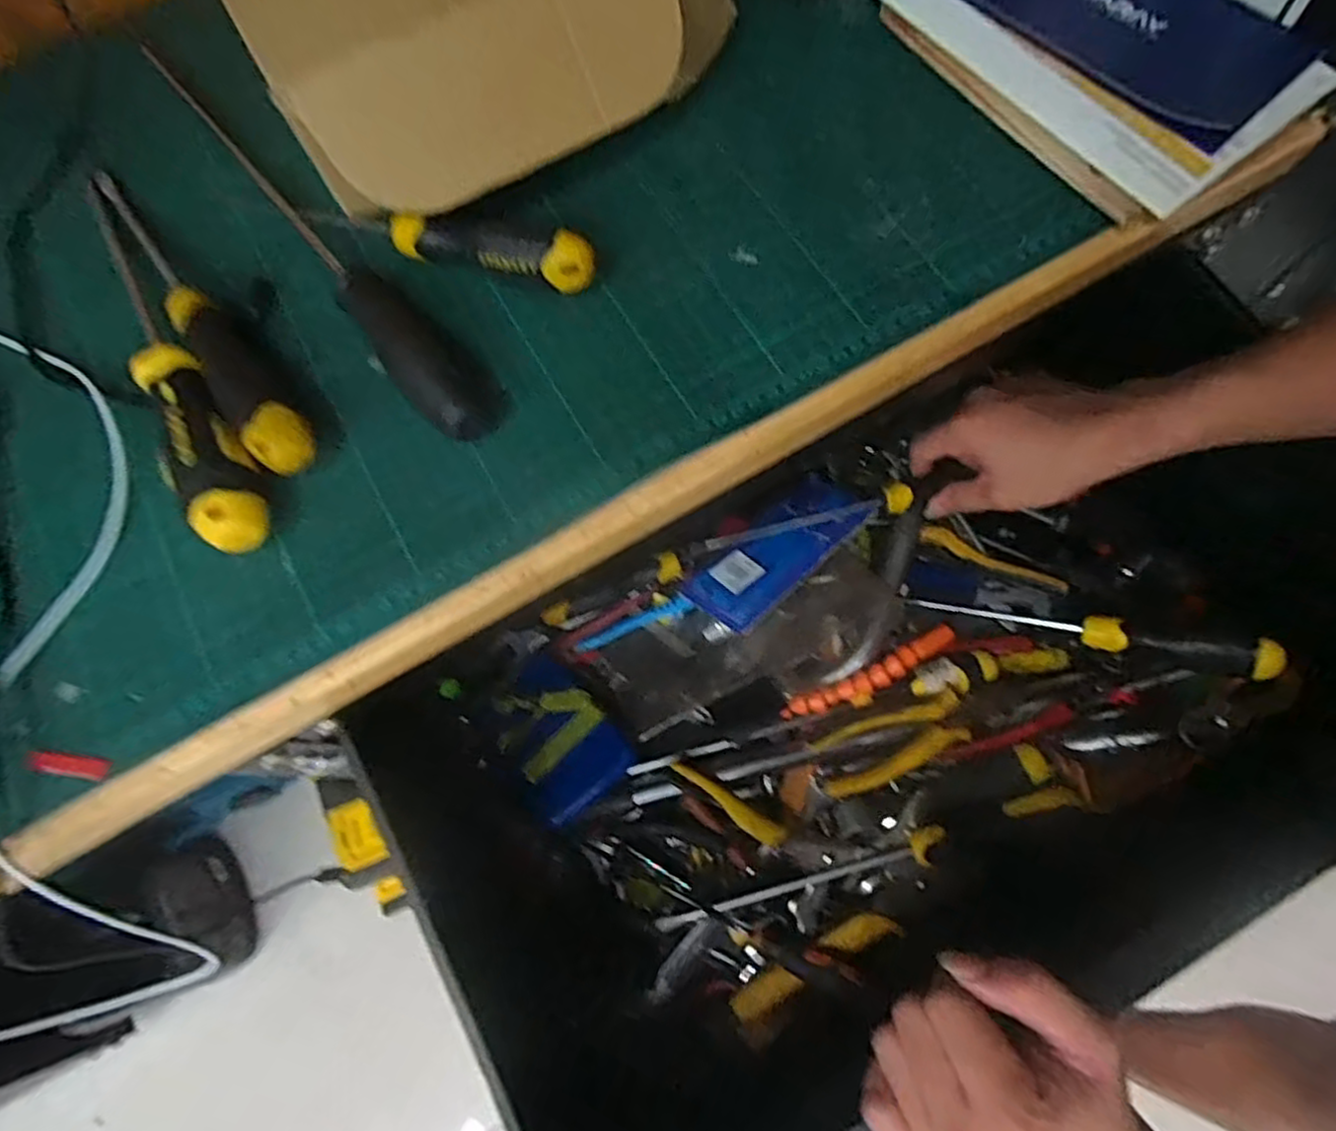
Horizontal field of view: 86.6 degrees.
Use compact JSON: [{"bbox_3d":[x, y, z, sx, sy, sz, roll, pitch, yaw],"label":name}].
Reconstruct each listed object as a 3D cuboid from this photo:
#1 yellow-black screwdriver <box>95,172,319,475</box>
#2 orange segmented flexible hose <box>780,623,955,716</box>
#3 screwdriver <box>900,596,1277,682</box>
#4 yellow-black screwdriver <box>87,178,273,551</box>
[{"bbox_3d":[-0.243,-0.127,0.353,0.034,0.031,0.226,-39,76,-9],"label":"yellow-black screwdriver"},{"bbox_3d":[0.150,0.081,0.521,0.139,0.012,0.020,-25,72,-5],"label":"orange segmented flexible hose"},{"bbox_3d":[0.300,0.046,0.521,0.232,0.023,0.023,11,73,31],"label":"screwdriver"},{"bbox_3d":[-0.250,-0.107,0.345,0.033,0.034,0.238,-33,75,-7],"label":"yellow-black screwdriver"}]

